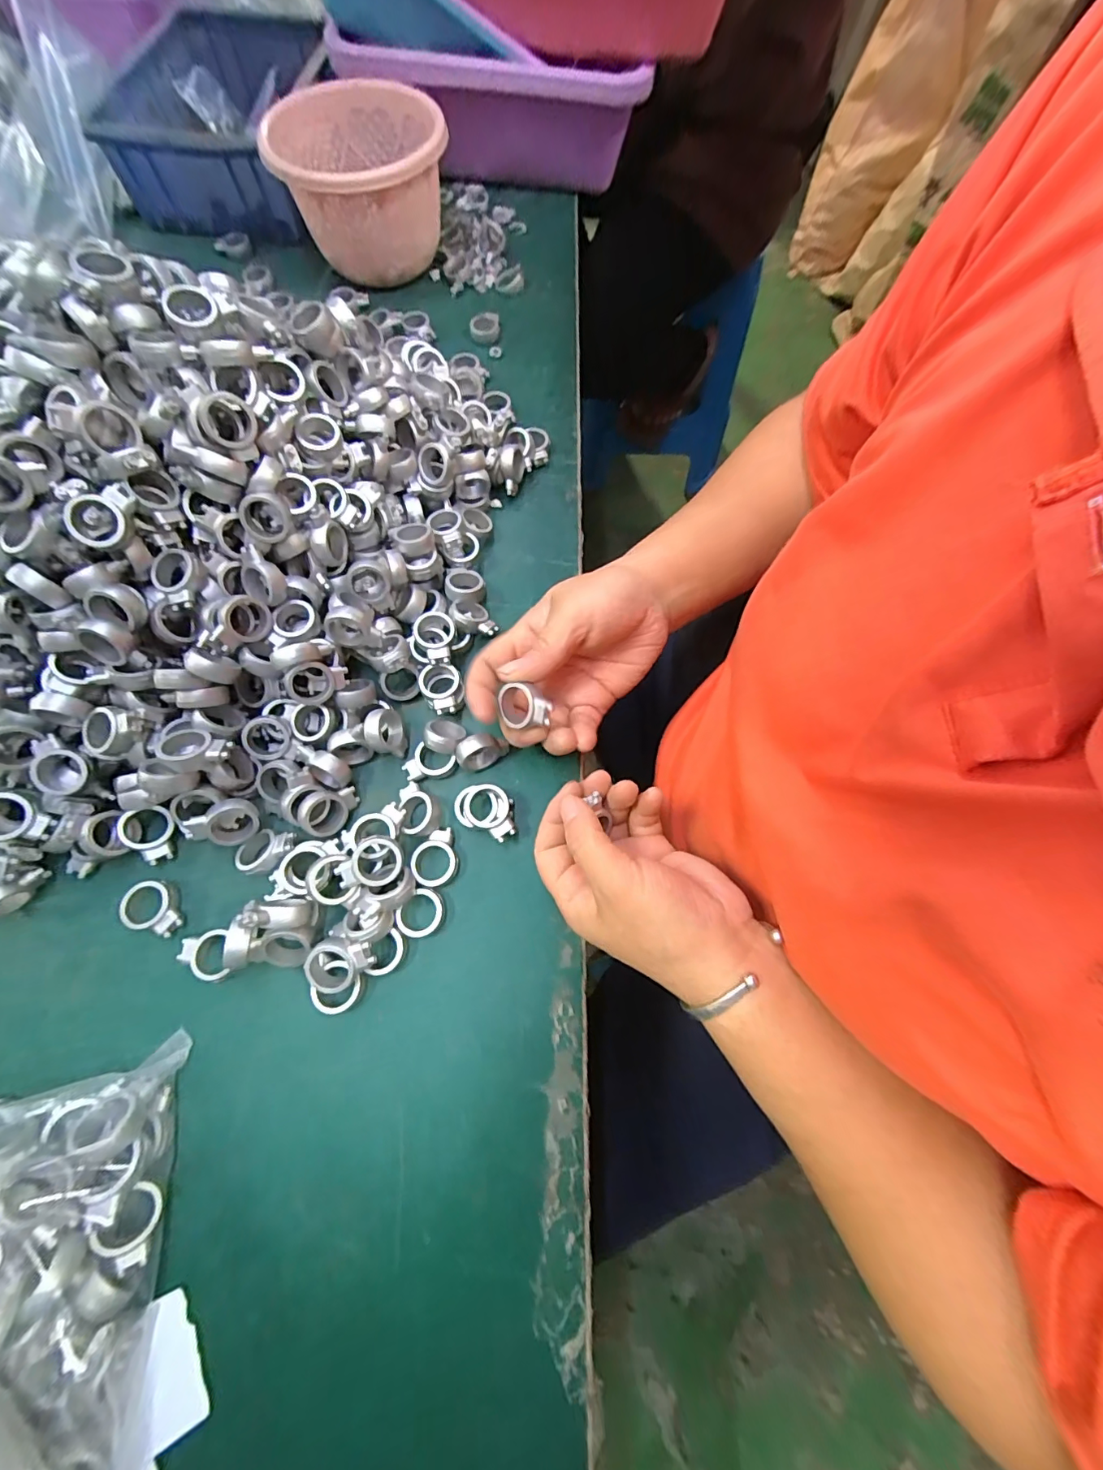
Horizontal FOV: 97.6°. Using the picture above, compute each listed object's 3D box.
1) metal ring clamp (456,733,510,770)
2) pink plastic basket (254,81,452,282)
[{"bbox_3d":[-0.042,0.010,0.296,0.031,0.025,0.014,-11,72,-6],"label":"metal ring clamp"},{"bbox_3d":[-0.156,-0.467,0.415,0.138,0.079,0.132,-25,74,-10],"label":"pink plastic basket"}]

